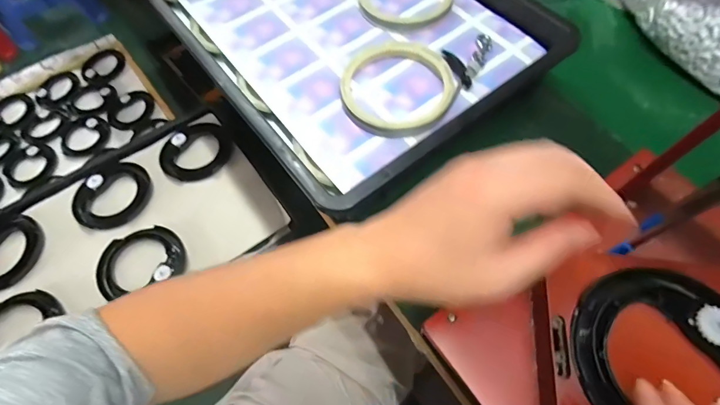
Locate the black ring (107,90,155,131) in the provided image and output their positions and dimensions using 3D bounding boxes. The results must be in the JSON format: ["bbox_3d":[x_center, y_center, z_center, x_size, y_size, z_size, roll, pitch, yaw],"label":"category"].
[{"bbox_3d":[-0.664,-0.270,1.070,0.115,0.014,0.131,42,77,8],"label":"black ring"}]

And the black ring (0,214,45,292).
[{"bbox_3d":[-0.596,0.087,0.613,0.117,0.012,0.129,35,69,16],"label":"black ring"}]

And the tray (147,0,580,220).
[{"bbox_3d":[-0.049,-0.273,0.483,0.370,0.045,0.559,-35,68,-15],"label":"tray"}]

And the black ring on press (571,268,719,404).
[{"bbox_3d":[0.224,0.107,0.264,0.132,0.022,0.117,-6,64,-2],"label":"black ring on press"}]

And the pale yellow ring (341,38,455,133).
[{"bbox_3d":[0.042,-0.130,0.412,0.121,0.027,0.116,8,64,5],"label":"pale yellow ring"}]

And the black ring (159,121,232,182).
[{"bbox_3d":[-0.313,-0.100,0.704,0.131,0.010,0.126,0,64,1],"label":"black ring"}]

